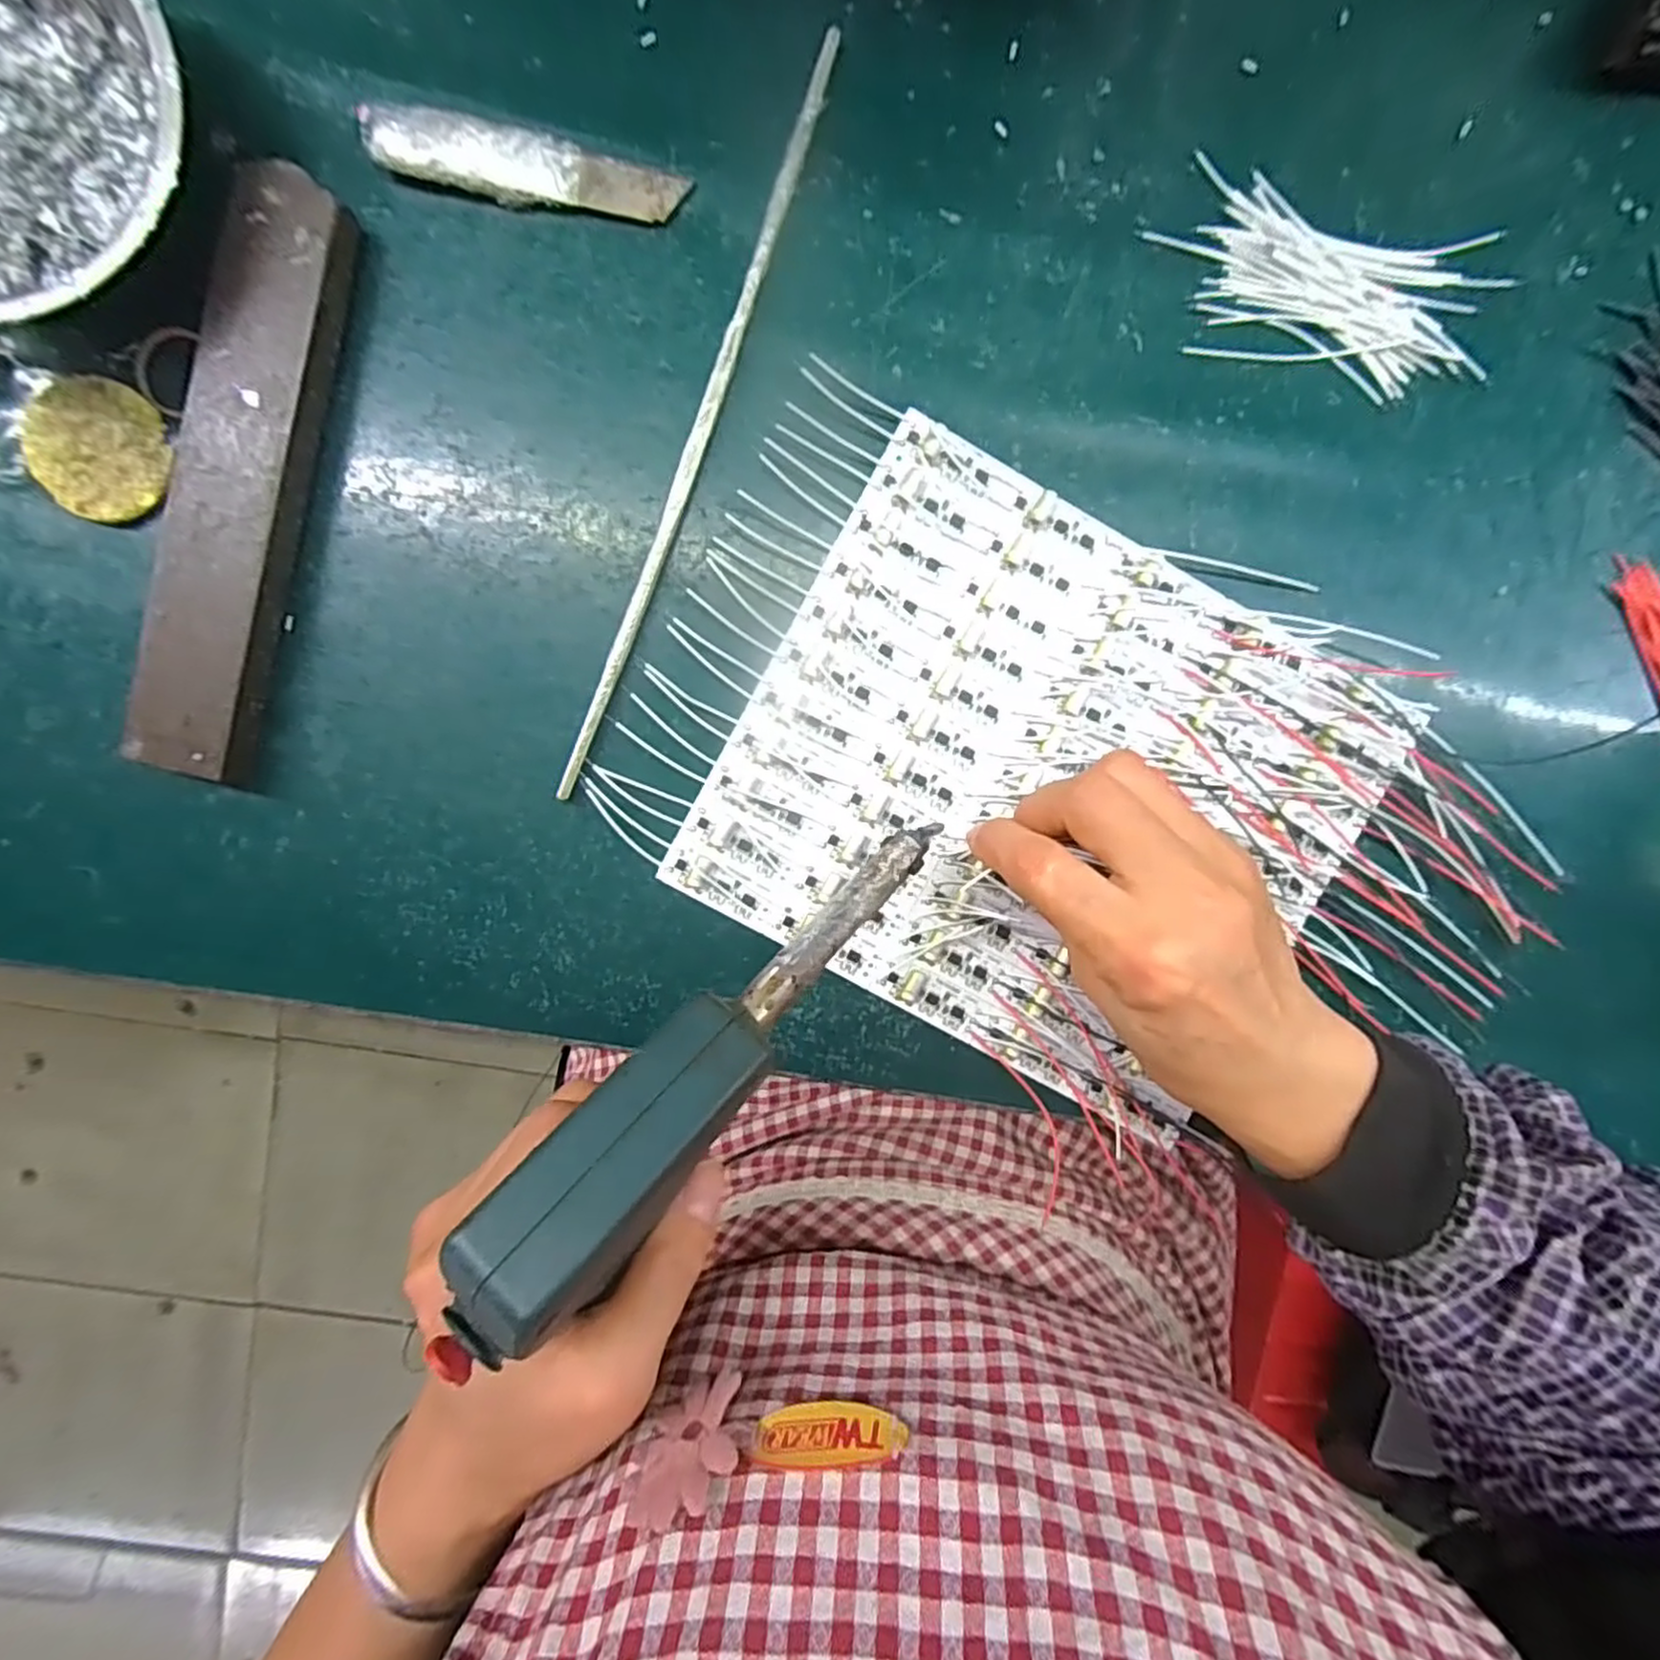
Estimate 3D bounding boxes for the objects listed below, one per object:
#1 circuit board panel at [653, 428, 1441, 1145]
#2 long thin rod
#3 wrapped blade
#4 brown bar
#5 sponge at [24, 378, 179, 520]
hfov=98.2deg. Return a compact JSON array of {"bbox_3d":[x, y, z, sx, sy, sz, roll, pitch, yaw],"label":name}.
[{"bbox_3d":[0.083,-0.014,0.272,0.227,0.012,0.193,27,94,-5],"label":"circuit board panel"},{"bbox_3d":[-0.048,-0.140,0.257,0.007,0.008,0.272,21,94,-4],"label":"long thin rod"},{"bbox_3d":[-0.103,-0.225,0.244,0.103,0.010,0.023,9,95,-3],"label":"wrapped blade"},{"bbox_3d":[-0.200,-0.115,0.245,0.036,0.018,0.195,16,94,-4],"label":"brown bar"},{"bbox_3d":[-0.250,-0.129,0.245,0.045,0.007,0.044,0,95,-3],"label":"sponge"}]

